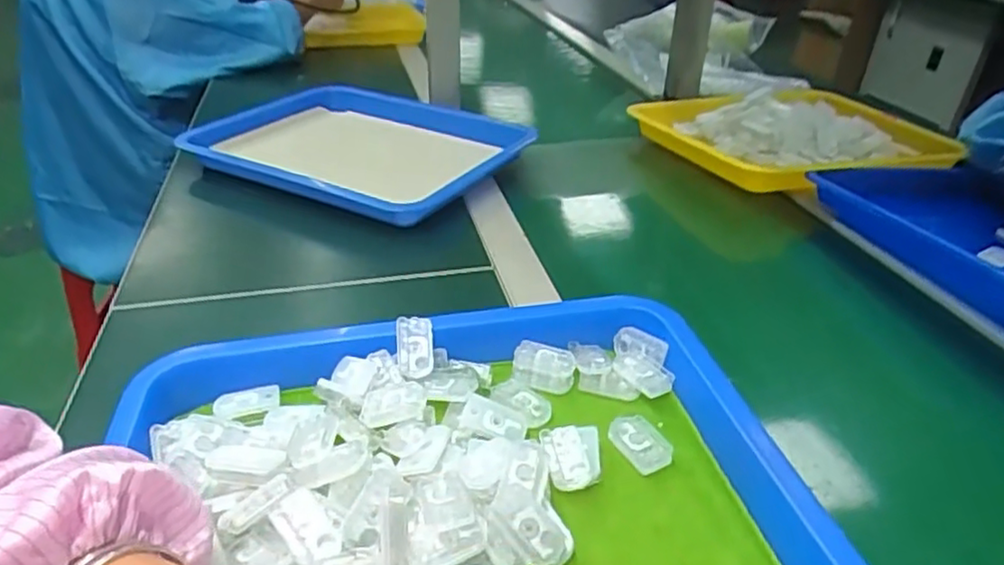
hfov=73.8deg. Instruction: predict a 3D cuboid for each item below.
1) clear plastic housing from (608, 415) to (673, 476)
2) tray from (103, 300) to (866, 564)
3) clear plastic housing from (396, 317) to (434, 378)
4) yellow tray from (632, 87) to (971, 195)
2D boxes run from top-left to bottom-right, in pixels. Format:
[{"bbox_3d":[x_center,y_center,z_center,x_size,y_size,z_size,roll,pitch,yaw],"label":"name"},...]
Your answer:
[{"bbox_3d":[0.077,0.088,0.369,0.025,0.007,0.036,-18,37,-28],"label":"clear plastic housing"},{"bbox_3d":[-0.020,0.106,0.329,0.335,0.043,0.265,-6,32,-11],"label":"tray"},{"bbox_3d":[-0.053,0.039,0.405,0.023,0.010,0.037,-9,60,4],"label":"clear plastic housing"},{"bbox_3d":[0.360,-0.186,0.821,0.337,0.038,0.277,-13,35,-22],"label":"yellow tray"}]

